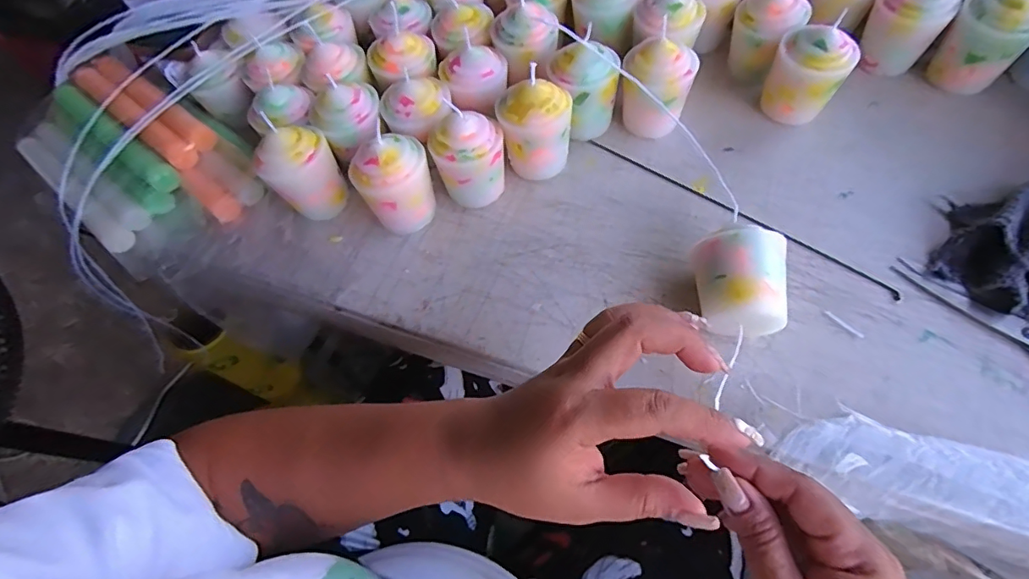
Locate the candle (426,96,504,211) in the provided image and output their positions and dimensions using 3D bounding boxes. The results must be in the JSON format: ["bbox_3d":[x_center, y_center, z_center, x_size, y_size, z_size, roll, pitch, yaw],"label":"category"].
[{"bbox_3d":[-0.035,-0.108,0.397,0.055,0.072,0.059,-8,61,2],"label":"candle"}]

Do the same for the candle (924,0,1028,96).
[{"bbox_3d":[0.378,-0.203,0.402,0.050,0.074,0.050,-5,61,4],"label":"candle"}]

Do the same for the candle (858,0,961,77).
[{"bbox_3d":[0.325,-0.222,0.421,0.052,0.076,0.048,-8,61,2],"label":"candle"}]

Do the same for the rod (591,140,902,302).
[{"bbox_3d":[0.167,-0.063,0.389,0.253,0.009,0.009,35,72,22],"label":"rod"}]

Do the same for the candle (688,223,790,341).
[{"bbox_3d":[0.145,-0.003,0.323,0.054,0.054,0.056,0,63,7],"label":"candle"}]

